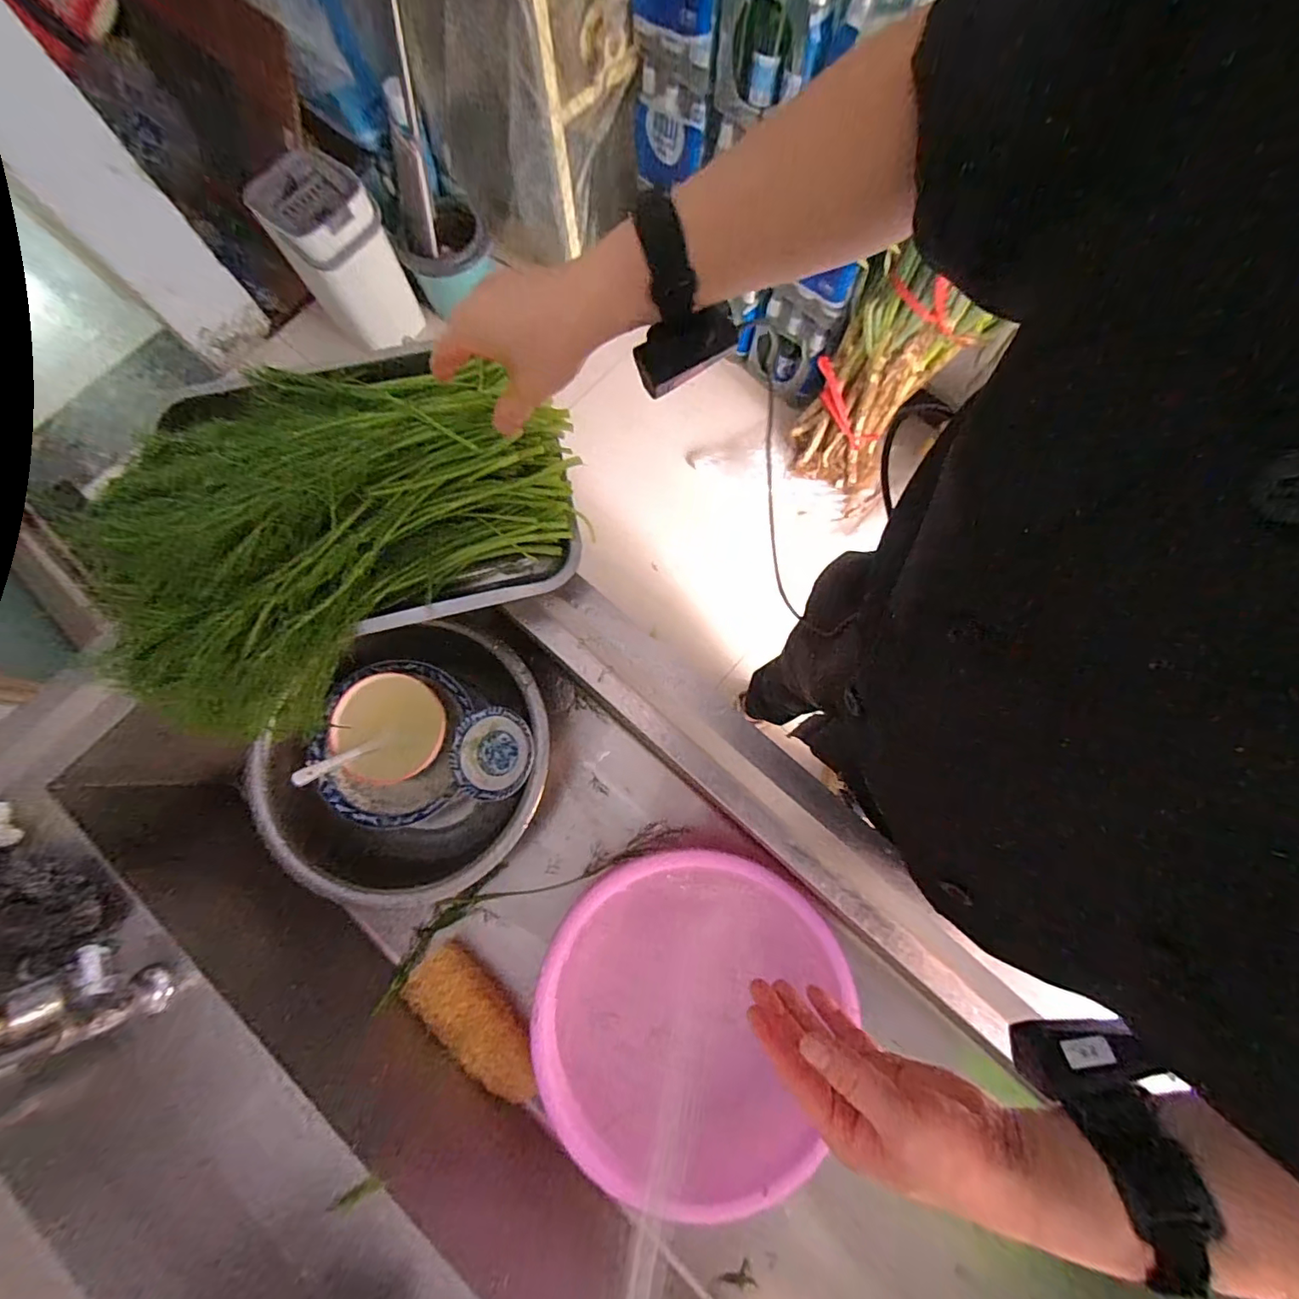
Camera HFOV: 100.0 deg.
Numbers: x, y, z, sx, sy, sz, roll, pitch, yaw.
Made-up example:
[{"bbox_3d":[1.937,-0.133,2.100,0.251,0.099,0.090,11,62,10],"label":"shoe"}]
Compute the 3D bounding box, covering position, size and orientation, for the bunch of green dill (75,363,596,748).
[{"bbox_3d":[-0.292,-0.124,0.484,0.406,0.098,0.267,-37,80,-8],"label":"bunch of green dill"}]

